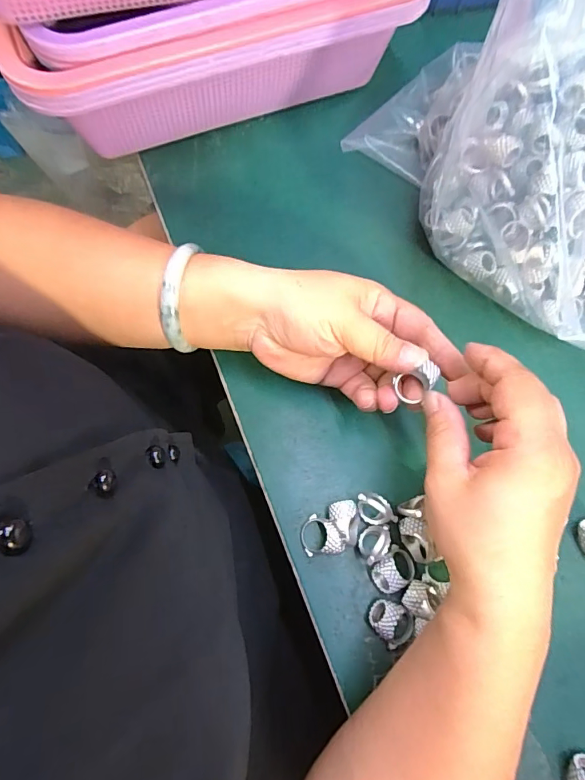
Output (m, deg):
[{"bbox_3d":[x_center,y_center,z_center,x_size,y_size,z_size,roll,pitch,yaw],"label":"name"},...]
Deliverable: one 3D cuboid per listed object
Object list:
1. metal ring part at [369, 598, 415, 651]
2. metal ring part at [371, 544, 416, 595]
[{"bbox_3d":[0.060,0.140,0.271,0.022,0.019,0.028,-37,78,-11],"label":"metal ring part"},{"bbox_3d":[0.063,0.112,0.281,0.027,0.016,0.020,-36,78,-10],"label":"metal ring part"}]

